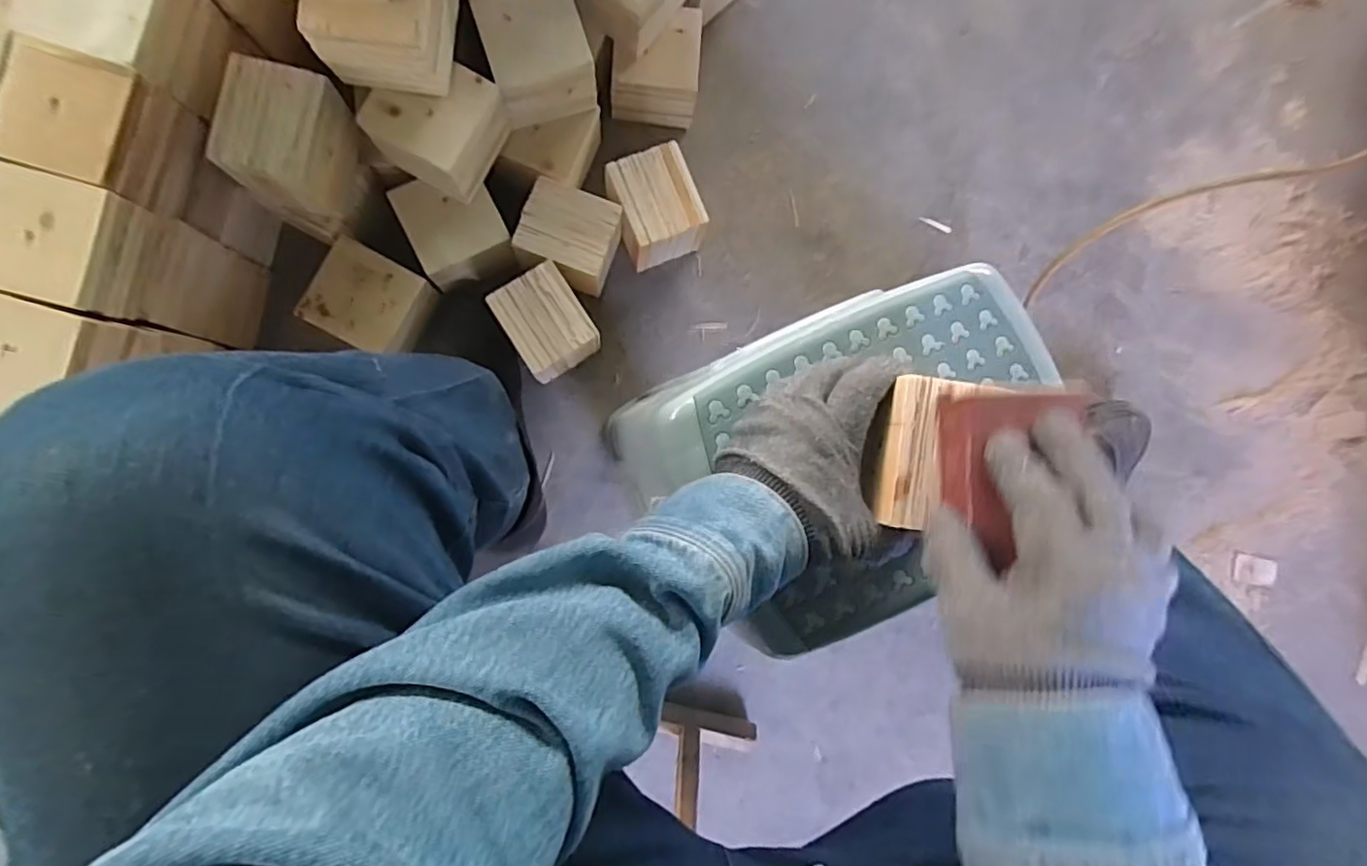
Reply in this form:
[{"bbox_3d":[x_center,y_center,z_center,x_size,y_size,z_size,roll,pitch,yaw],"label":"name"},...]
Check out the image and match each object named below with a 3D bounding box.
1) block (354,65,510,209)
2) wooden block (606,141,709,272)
[{"bbox_3d":[-0.241,-0.302,0.634,0.101,0.074,0.102,30,84,-4],"label":"block"},{"bbox_3d":[-0.034,-0.248,0.732,0.089,0.096,0.102,-23,90,-7],"label":"wooden block"}]

